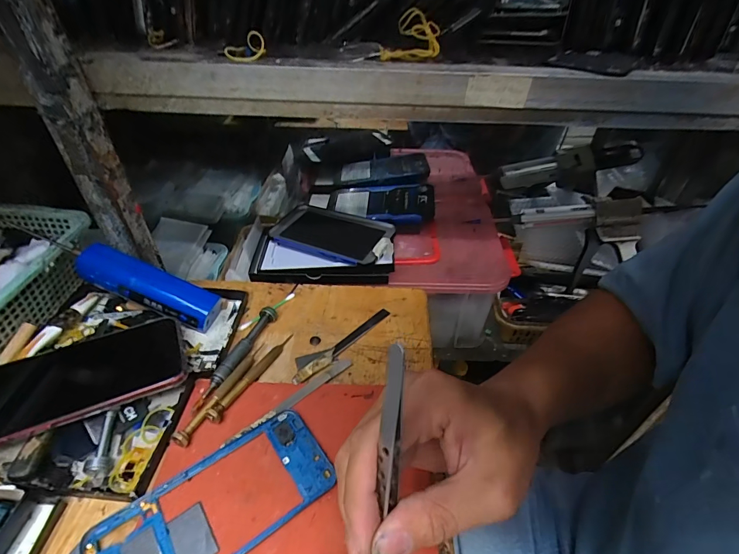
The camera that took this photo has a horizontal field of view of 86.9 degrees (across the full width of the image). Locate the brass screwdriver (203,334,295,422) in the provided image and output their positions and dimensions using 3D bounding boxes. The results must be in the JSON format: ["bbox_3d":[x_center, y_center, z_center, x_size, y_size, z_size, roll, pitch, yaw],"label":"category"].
[{"bbox_3d":[-0.104,0.085,0.352,0.010,0.011,0.107,22,42,16],"label":"brass screwdriver"}]

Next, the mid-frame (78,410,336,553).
[{"bbox_3d":[-0.106,0.160,0.271,0.158,0.014,0.072,-22,48,-31],"label":"mid-frame"}]

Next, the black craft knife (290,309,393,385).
[{"bbox_3d":[-0.028,0.062,0.387,0.026,0.008,0.121,36,48,29],"label":"black craft knife"}]

